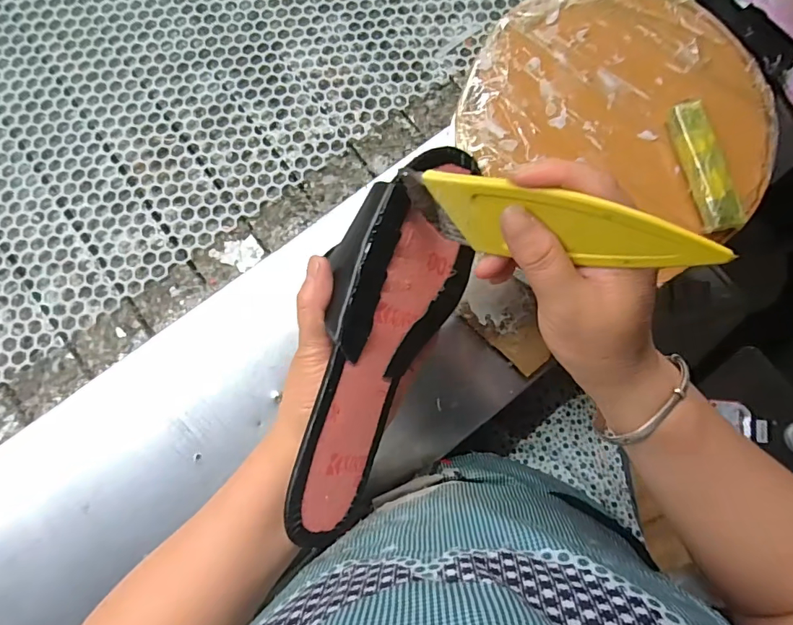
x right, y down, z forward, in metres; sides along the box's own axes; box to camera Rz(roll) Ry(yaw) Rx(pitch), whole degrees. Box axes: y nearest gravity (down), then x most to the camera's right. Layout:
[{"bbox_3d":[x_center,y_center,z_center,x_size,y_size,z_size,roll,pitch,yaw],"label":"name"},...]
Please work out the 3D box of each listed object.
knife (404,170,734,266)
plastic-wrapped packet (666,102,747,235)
[{"bbox_3d":[0.072,-0.043,0.218,0.146,0.046,0.005,15,53,31],"label":"knife"},{"bbox_3d":[0.237,-0.113,0.342,0.027,0.012,0.102,-15,80,2],"label":"plastic-wrapped packet"}]

